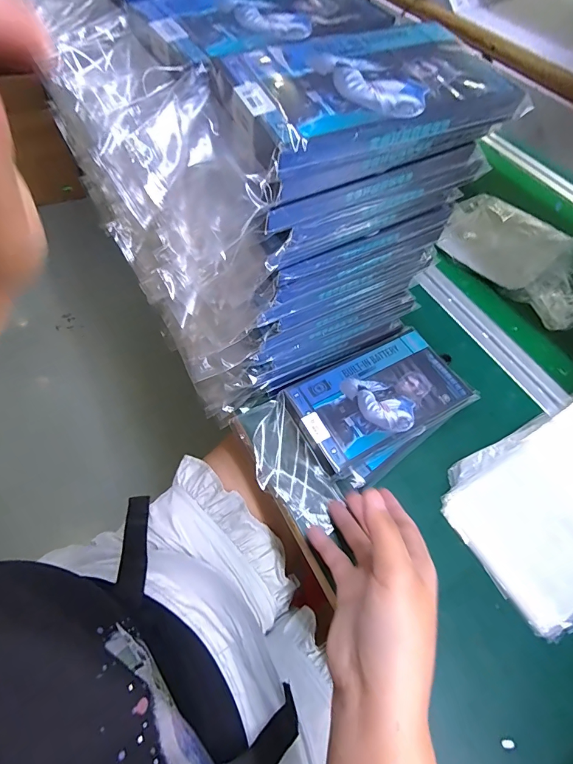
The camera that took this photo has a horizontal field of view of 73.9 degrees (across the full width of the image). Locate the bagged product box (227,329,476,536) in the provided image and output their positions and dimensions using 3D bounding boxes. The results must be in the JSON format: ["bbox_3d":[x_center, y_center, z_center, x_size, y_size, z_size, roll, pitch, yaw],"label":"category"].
[{"bbox_3d":[0.072,0.035,0.374,0.216,0.034,0.113,-26,64,-18],"label":"bagged product box"}]

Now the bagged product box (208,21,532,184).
[{"bbox_3d":[0.048,-0.171,0.226,0.164,0.027,0.097,-19,62,-15],"label":"bagged product box"}]

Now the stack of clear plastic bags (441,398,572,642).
[{"bbox_3d":[0.256,0.106,0.354,0.207,0.015,0.139,-28,64,-19],"label":"stack of clear plastic bags"}]

